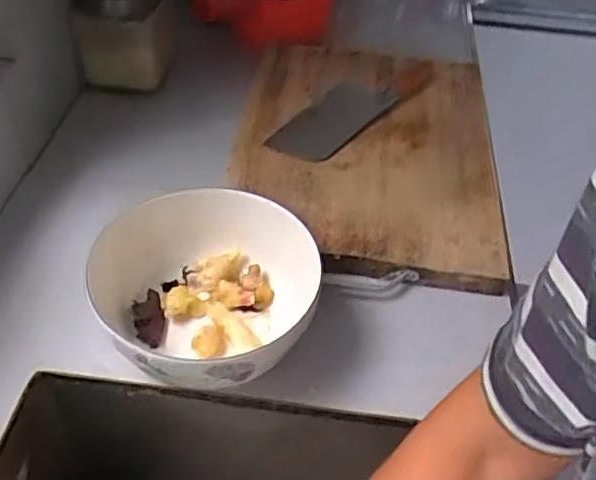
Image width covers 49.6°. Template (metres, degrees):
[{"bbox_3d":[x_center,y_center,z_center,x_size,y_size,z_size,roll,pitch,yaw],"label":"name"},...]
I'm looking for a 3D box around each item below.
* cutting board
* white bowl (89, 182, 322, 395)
[{"bbox_3d":[0.088,-0.134,0.841,0.313,0.025,0.468,7,45,2],"label":"cutting board"},{"bbox_3d":[-0.079,0.053,0.597,0.182,0.089,0.197,3,45,-2],"label":"white bowl"}]

